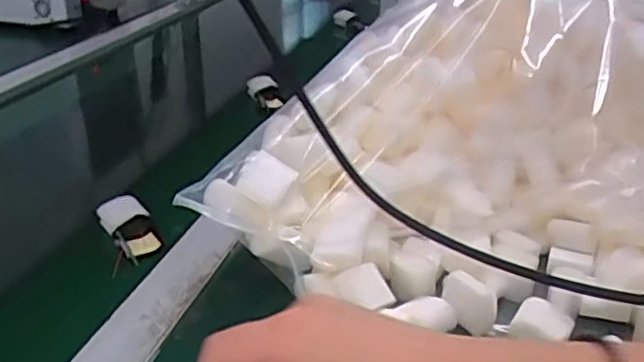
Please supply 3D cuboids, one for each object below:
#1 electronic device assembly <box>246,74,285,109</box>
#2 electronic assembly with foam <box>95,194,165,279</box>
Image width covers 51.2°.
[{"bbox_3d":[-0.078,-0.126,0.942,0.038,0.027,0.096,-10,28,-20],"label":"electronic device assembly"},{"bbox_3d":[-0.172,0.041,0.595,0.043,0.028,0.078,-14,29,-24],"label":"electronic assembly with foam"}]

